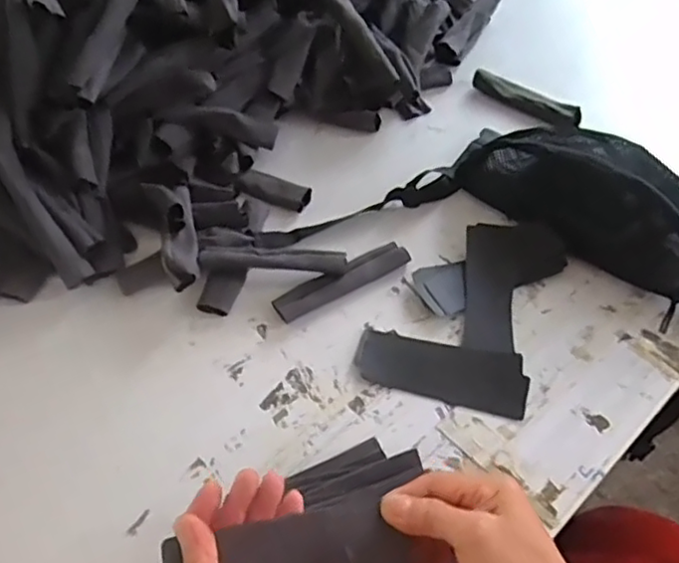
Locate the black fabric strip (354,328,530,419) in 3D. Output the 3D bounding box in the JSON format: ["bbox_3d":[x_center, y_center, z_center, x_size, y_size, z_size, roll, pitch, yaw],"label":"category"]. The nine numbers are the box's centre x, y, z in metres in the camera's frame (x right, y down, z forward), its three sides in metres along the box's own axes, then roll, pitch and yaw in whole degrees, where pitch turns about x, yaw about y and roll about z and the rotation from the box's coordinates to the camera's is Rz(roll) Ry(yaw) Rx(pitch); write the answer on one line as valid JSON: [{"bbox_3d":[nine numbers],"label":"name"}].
[{"bbox_3d":[0.096,0.085,0.608,0.159,0.005,0.064,10,55,12],"label":"black fabric strip"}]

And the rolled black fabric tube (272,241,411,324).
[{"bbox_3d":[0.002,-0.004,0.672,0.148,0.016,0.031,-26,56,-14],"label":"rolled black fabric tube"}]

